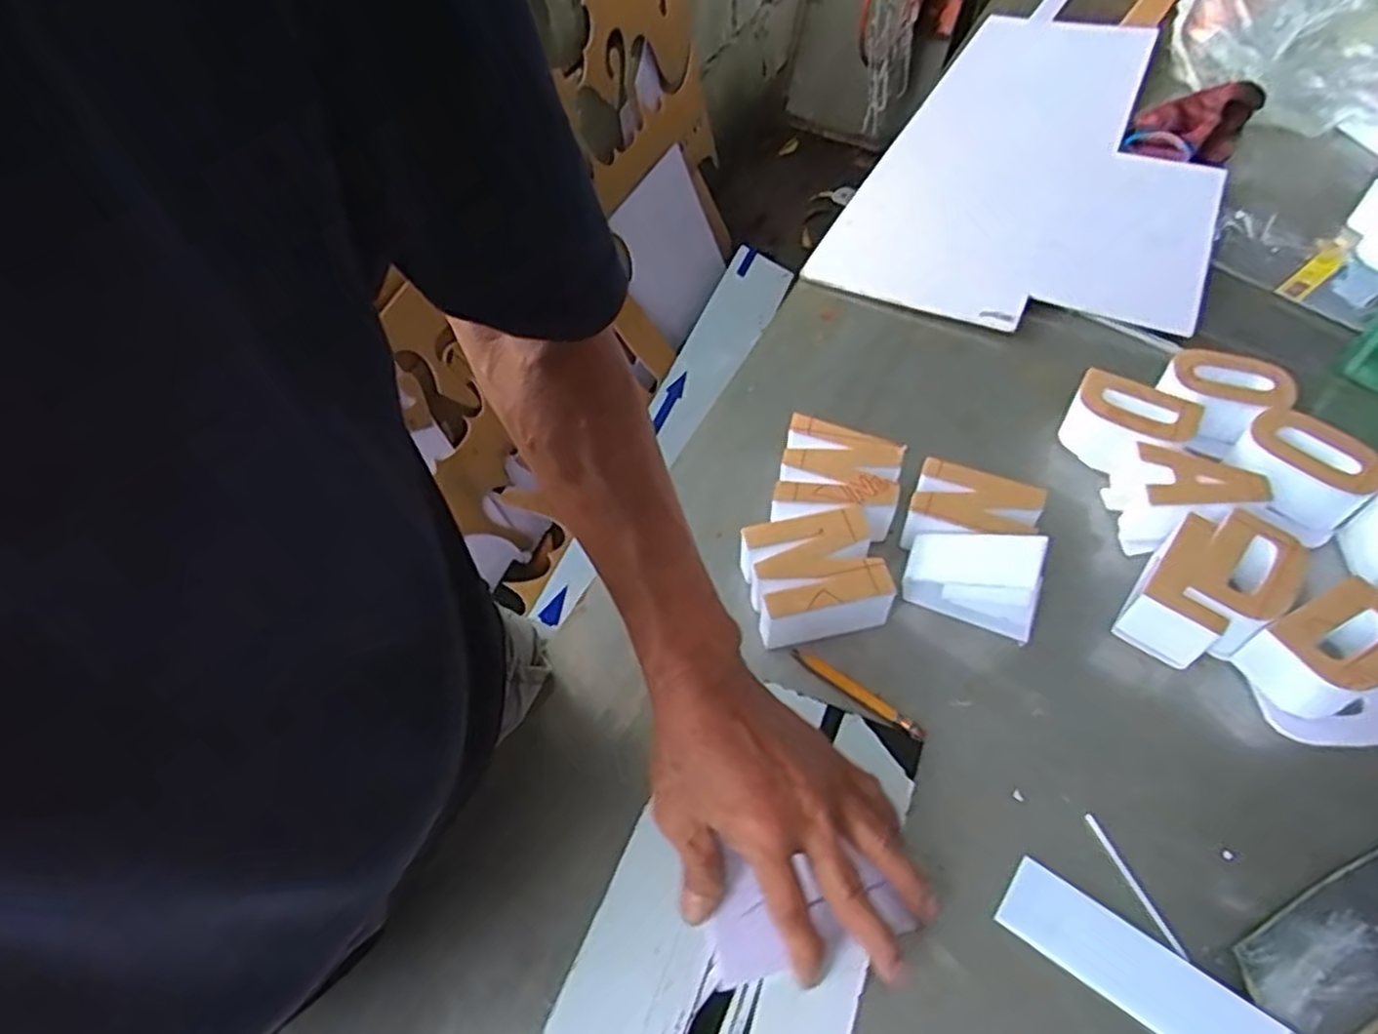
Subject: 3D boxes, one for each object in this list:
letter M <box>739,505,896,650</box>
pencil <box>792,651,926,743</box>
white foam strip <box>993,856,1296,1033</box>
[{"bbox_3d":[0.082,0.040,0.518,0.083,0.044,0.072,-11,53,-7],"label":"letter M"},{"bbox_3d":[0.105,0.110,0.487,0.093,0.004,0.008,32,60,23],"label":"pencil"},{"bbox_3d":[0.229,0.233,0.395,0.138,0.005,0.039,31,59,22],"label":"white foam strip"}]

